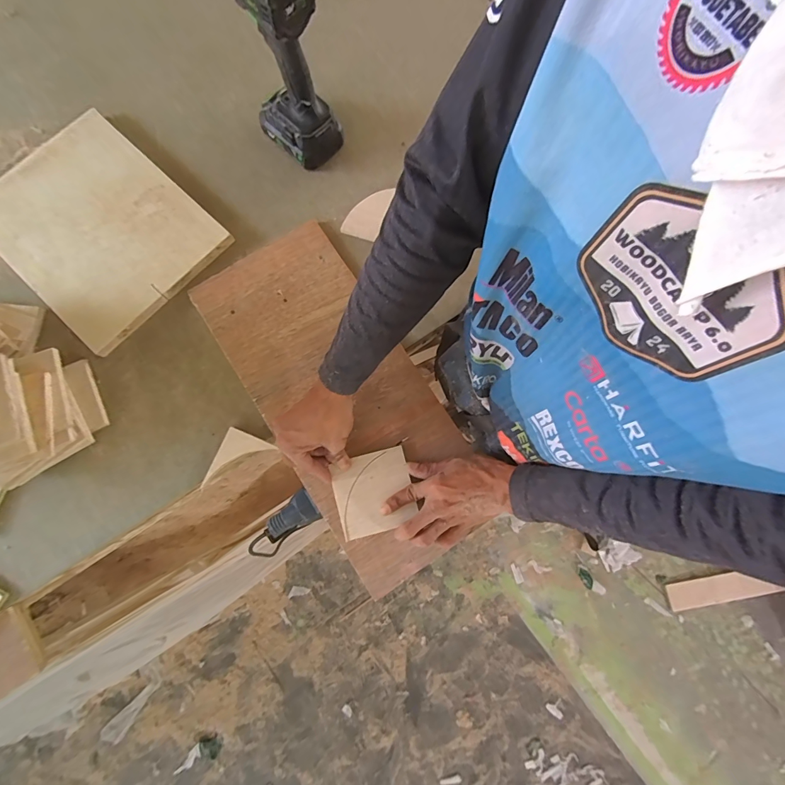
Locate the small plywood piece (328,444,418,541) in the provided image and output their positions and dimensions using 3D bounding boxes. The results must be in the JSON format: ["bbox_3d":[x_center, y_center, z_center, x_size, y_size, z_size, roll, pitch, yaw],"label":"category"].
[{"bbox_3d":[-0.024,0.129,0.497,0.097,0.005,0.098,-14,81,-5],"label":"small plywood piece"}]

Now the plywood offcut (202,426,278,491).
[{"bbox_3d":[-0.217,0.077,0.513,0.103,0.006,0.050,-28,82,-6],"label":"plywood offcut"}]

